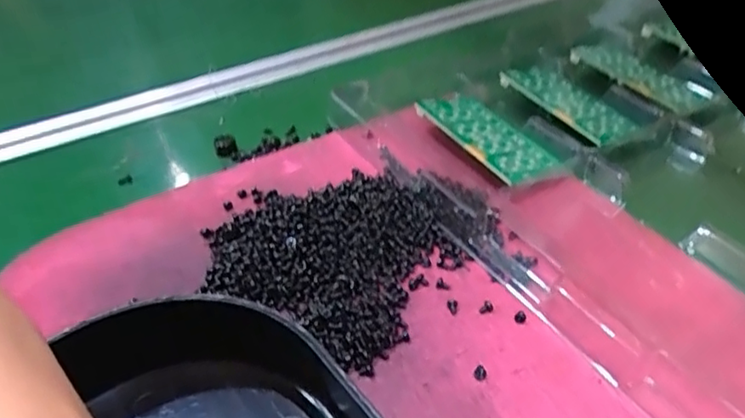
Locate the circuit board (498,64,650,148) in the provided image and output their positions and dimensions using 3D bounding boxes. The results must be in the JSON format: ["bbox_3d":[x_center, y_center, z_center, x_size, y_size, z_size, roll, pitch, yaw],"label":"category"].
[{"bbox_3d":[0.127,-0.073,0.405,0.054,0.011,0.097,-22,42,-20],"label":"circuit board"}]

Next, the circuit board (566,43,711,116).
[{"bbox_3d":[0.183,-0.091,0.429,0.047,0.005,0.092,-20,47,-25],"label":"circuit board"}]

